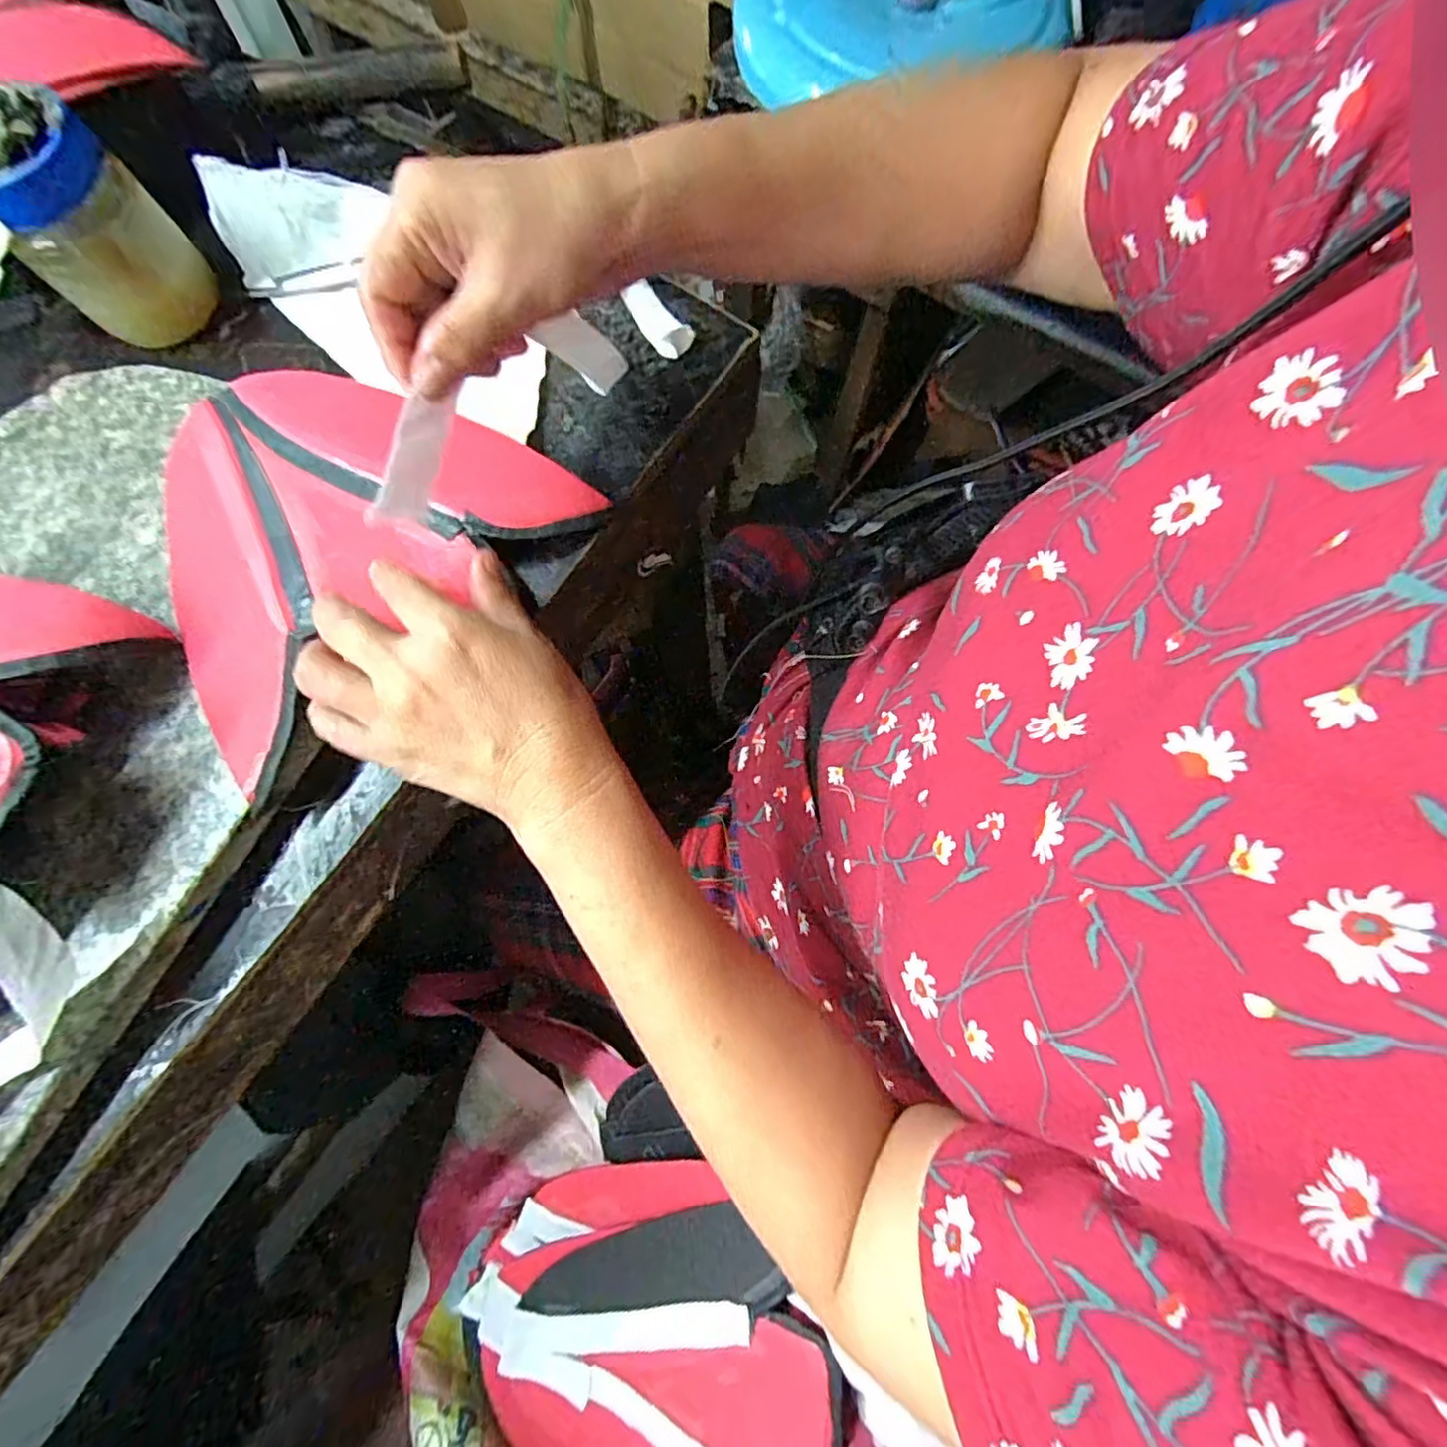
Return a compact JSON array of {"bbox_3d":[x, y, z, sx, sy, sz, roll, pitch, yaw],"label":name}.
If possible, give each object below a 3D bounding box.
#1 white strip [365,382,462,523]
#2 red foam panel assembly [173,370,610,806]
[{"bbox_3d":[-0.137,-0.115,0.277,0.004,0.021,0.059,36,105,36],"label":"white strip"},{"bbox_3d":[-0.213,-0.111,0.332,0.192,0.015,0.218,43,79,10],"label":"red foam panel assembly"}]

